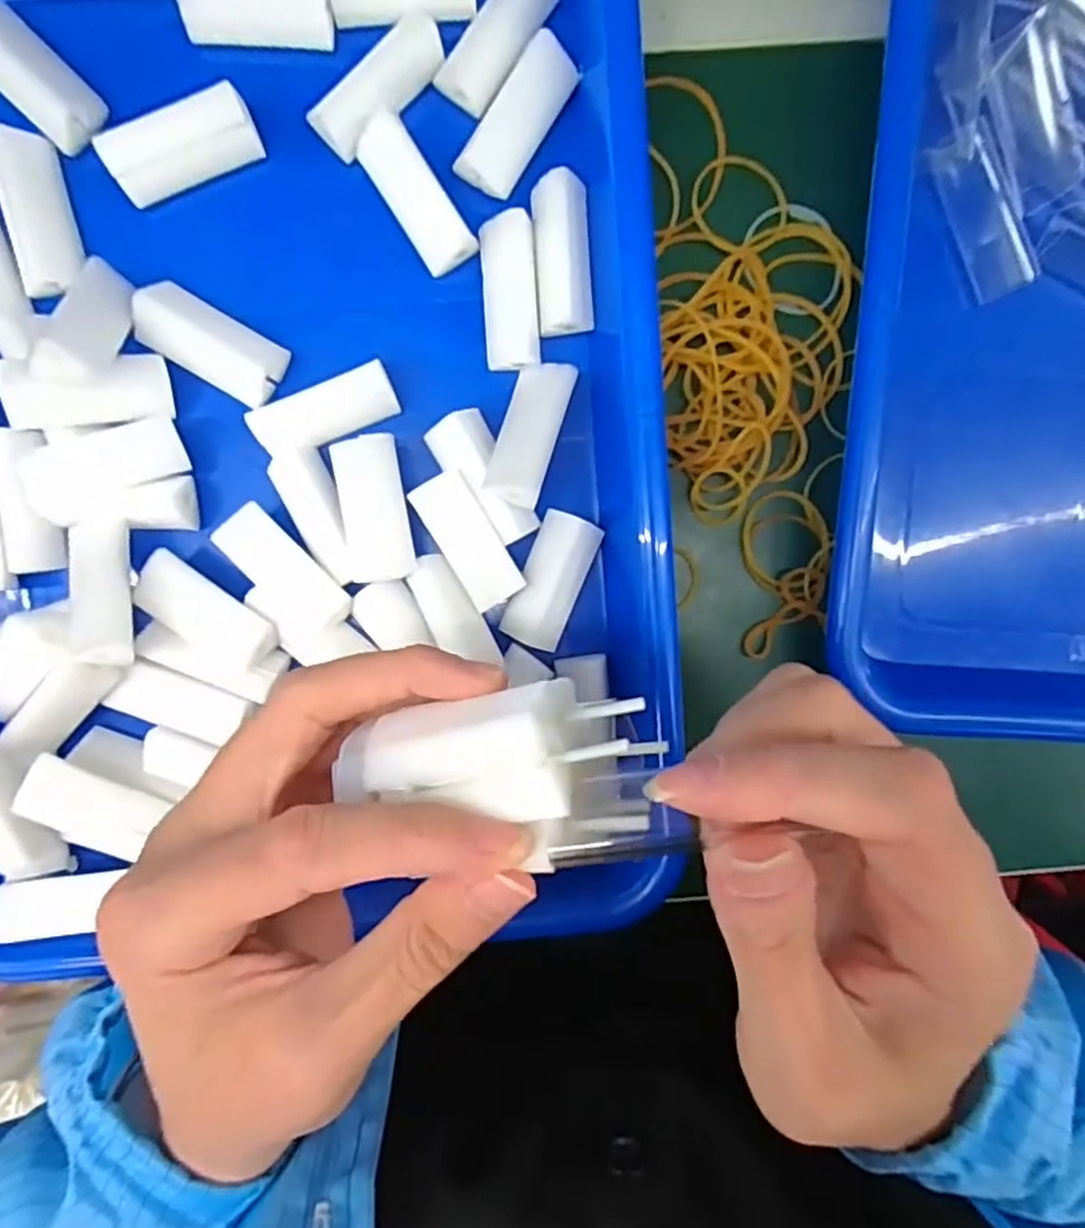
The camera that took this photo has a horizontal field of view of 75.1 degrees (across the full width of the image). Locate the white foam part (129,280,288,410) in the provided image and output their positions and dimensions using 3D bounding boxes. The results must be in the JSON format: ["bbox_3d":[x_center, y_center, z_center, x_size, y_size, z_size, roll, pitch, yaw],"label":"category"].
[{"bbox_3d":[-0.106,-0.087,0.228,0.045,0.014,0.021,29,93,-4],"label":"white foam part"}]

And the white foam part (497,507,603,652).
[{"bbox_3d":[0.003,-0.011,0.237,0.021,0.015,0.044,22,94,-3],"label":"white foam part"}]

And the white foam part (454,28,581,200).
[{"bbox_3d":[-0.007,-0.156,0.221,0.018,0.007,0.048,32,93,-4],"label":"white foam part"}]

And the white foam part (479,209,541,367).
[{"bbox_3d":[-0.010,-0.104,0.228,0.017,0.010,0.045,-4,95,-1],"label":"white foam part"}]

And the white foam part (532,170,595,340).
[{"bbox_3d":[0.007,-0.114,0.225,0.017,0.011,0.045,-4,95,-1],"label":"white foam part"}]

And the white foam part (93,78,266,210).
[{"bbox_3d":[-0.111,-0.144,0.219,0.045,0.016,0.016,-21,95,0],"label":"white foam part"}]

